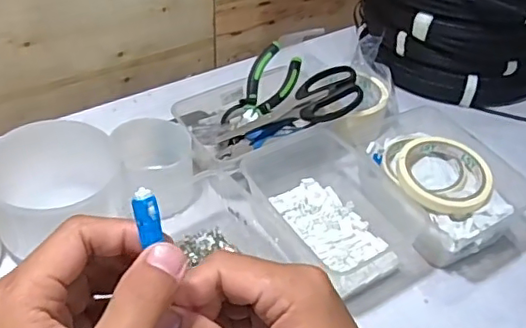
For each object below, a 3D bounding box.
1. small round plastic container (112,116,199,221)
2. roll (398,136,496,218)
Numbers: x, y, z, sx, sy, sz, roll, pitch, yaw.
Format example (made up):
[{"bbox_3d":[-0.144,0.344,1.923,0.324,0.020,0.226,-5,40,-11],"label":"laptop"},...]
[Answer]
[{"bbox_3d":[-0.115,0.001,0.637,0.078,0.060,0.099,-13,42,-19],"label":"small round plastic container"},{"bbox_3d":[0.185,0.013,0.609,0.093,0.028,0.093,-1,54,-10],"label":"roll"}]

